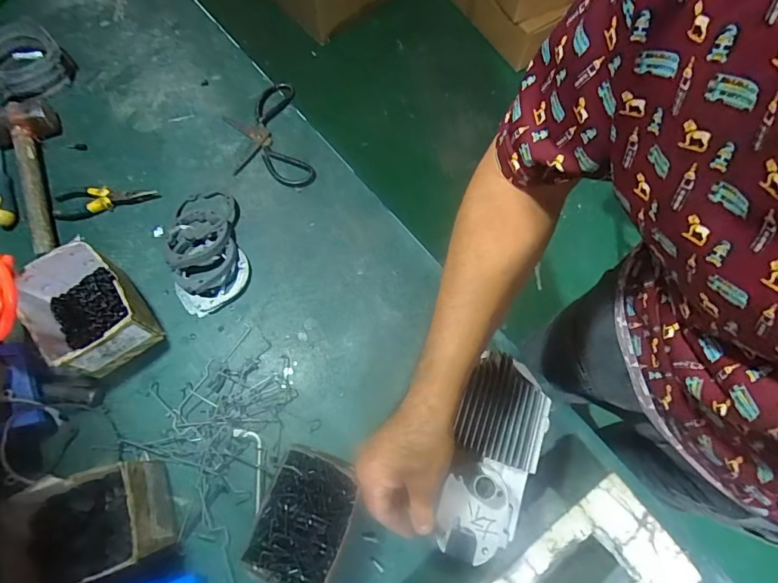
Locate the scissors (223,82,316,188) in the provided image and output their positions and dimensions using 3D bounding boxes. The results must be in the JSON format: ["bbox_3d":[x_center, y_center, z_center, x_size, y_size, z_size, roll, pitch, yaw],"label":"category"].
[{"bbox_3d":[-0.209,-0.263,0.757,0.124,0.018,0.208,-14,71,-6],"label":"scissors"}]

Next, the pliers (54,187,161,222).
[{"bbox_3d":[-0.452,-0.149,0.702,0.153,0.019,0.047,-13,71,-6],"label":"pliers"}]

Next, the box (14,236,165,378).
[{"bbox_3d":[-0.404,0.026,0.604,0.115,0.099,0.142,-36,75,-13],"label":"box"}]

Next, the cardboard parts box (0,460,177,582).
[{"bbox_3d":[-0.349,0.270,0.519,0.173,0.089,0.115,-19,72,-8],"label":"cardboard parts box"}]

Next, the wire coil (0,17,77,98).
[{"bbox_3d":[-0.618,-0.390,0.749,0.123,0.067,0.123,0,72,-1],"label":"wire coil"}]

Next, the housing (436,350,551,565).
[{"bbox_3d":[0.118,0.176,0.494,0.096,0.058,0.224,21,60,6],"label":"housing"}]

